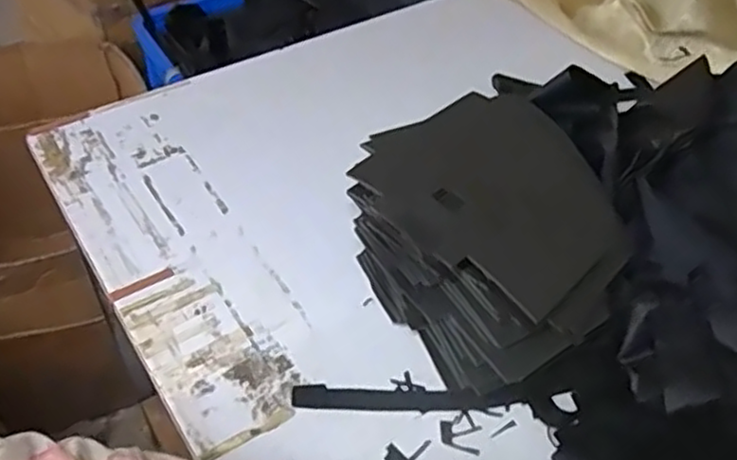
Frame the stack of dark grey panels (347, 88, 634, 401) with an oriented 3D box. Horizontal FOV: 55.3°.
[{"bbox_3d":[0.111,0.000,0.669,0.208,0.120,0.264,-23,55,-21],"label":"stack of dark grey panels"}]

